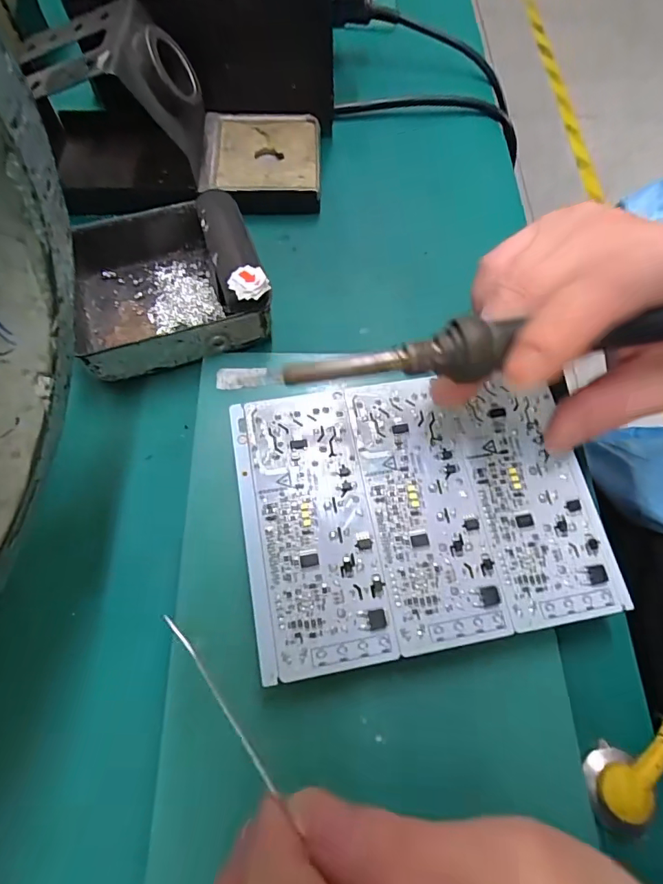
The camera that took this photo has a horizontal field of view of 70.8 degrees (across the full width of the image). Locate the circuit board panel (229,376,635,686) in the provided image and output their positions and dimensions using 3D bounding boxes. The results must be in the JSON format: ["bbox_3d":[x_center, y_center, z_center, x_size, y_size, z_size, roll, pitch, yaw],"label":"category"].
[{"bbox_3d":[0.034,0.023,0.182,0.132,0.004,0.103,-9,70,-6],"label":"circuit board panel"}]

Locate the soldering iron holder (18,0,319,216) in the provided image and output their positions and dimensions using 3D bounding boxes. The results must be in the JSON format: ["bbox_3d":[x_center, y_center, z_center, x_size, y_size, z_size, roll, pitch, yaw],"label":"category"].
[{"bbox_3d":[-0.089,-0.178,0.254,0.161,0.070,0.076,0,65,-2],"label":"soldering iron holder"}]

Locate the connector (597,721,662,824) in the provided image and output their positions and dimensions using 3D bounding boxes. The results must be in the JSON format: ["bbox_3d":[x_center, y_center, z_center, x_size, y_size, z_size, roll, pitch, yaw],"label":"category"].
[{"bbox_3d":[0.105,0.112,0.163,0.018,0.007,0.037,21,54,38],"label":"connector"}]

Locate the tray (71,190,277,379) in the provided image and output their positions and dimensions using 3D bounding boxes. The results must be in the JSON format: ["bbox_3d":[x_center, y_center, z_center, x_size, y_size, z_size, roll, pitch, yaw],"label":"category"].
[{"bbox_3d":[-0.084,-0.082,0.227,0.092,0.032,0.086,-17,67,-9],"label":"tray"}]

